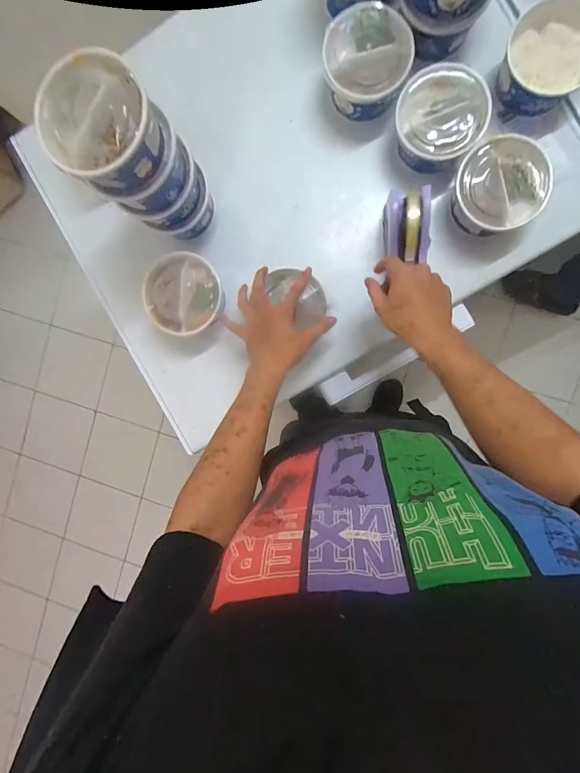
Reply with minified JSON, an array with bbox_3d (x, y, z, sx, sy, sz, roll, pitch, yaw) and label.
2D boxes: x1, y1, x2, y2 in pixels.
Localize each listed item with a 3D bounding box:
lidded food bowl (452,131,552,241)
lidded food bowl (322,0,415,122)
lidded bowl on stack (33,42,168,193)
[{"bbox_3d":[0.308,-0.291,0.546,0.124,0.075,0.120,0,93,6],"label":"lidded food bowl"},{"bbox_3d":[0.115,-0.482,0.554,0.123,0.075,0.124,4,93,6],"label":"lidded food bowl"},{"bbox_3d":[-0.210,-0.291,0.412,0.119,0.062,0.119,0,93,6],"label":"lidded bowl on stack"}]

